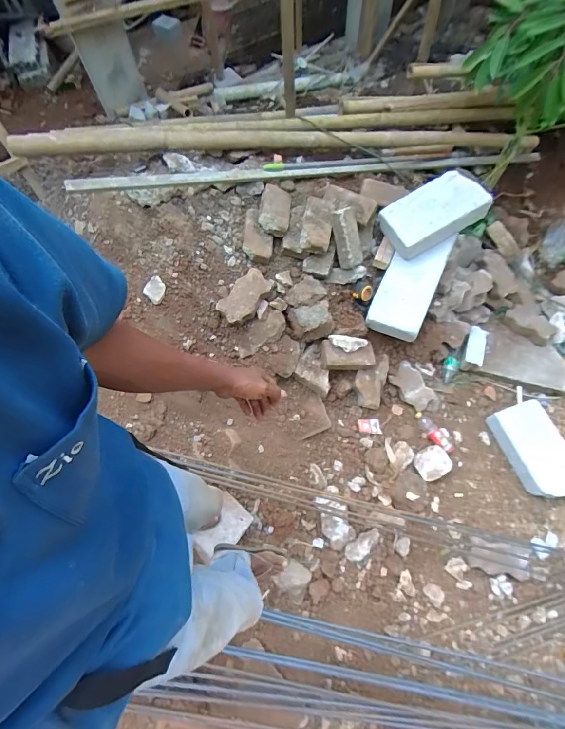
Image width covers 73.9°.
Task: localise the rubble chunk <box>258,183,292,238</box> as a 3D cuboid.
[{"bbox_3d":[-0.028,-0.599,1.428,0.117,0.049,0.247,3,67,4],"label":"rubble chunk"}]

